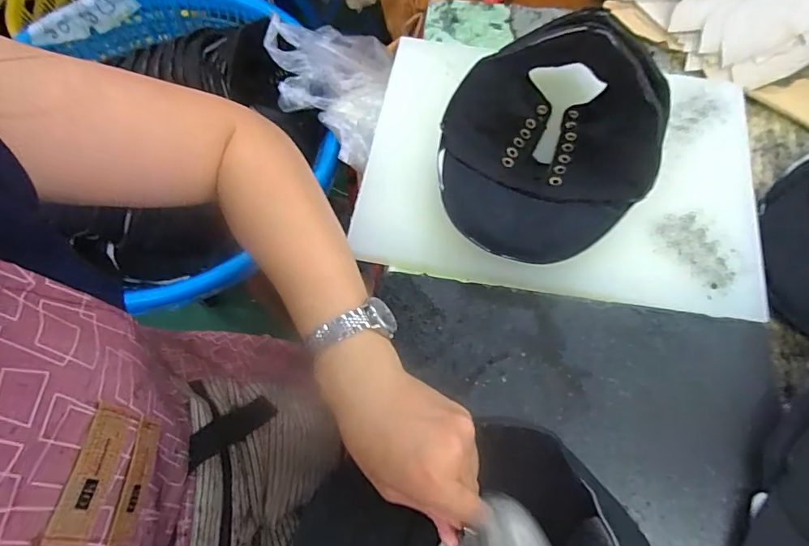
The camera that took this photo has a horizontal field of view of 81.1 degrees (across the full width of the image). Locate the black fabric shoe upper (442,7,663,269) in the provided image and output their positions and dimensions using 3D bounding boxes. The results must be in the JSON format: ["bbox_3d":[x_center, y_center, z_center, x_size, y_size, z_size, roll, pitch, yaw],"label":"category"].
[{"bbox_3d":[0.117,-0.110,0.380,0.168,0.090,0.207,11,68,4],"label":"black fabric shoe upper"}]

